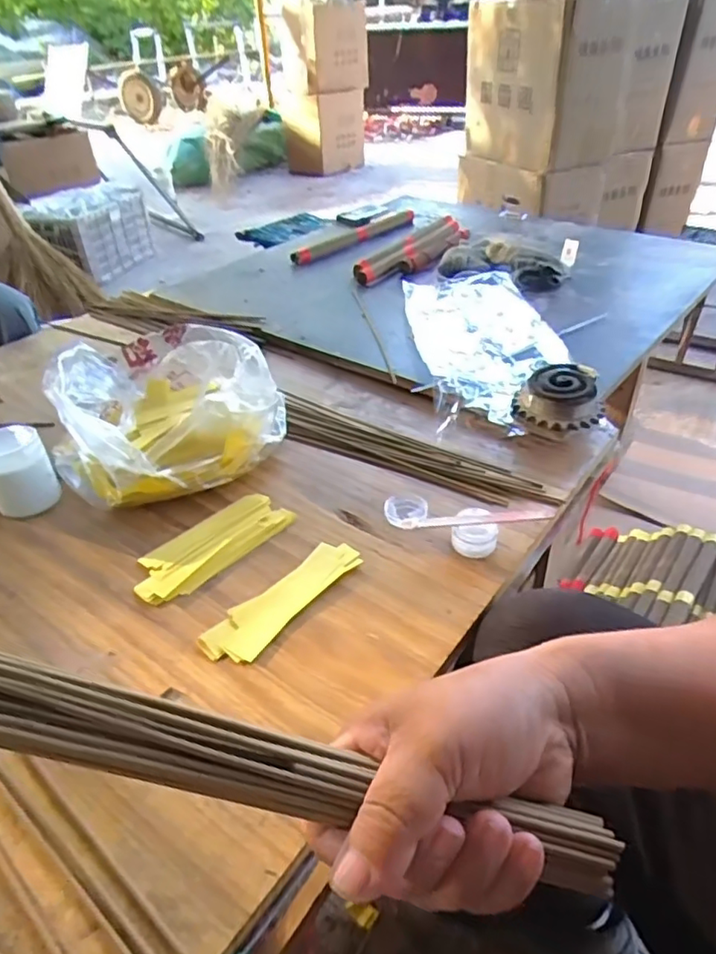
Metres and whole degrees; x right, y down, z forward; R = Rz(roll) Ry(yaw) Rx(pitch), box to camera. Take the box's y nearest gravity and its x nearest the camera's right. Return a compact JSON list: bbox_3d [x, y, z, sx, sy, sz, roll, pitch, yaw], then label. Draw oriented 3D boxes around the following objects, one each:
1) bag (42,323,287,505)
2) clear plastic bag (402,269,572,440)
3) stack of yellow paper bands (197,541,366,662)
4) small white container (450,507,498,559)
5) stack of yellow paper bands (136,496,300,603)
[{"bbox_3d":[-0.195,-0.071,0.605,0.220,0.085,0.225,-27,43,-28],"label":"bag"},{"bbox_3d":[0.155,-0.174,0.739,0.171,0.033,0.377,-4,37,-2],"label":"clear plastic bag"},{"bbox_3d":[-0.054,0.091,0.456,0.040,0.007,0.138,26,46,32],"label":"stack of yellow paper bands"},{"bbox_3d":[0.097,0.046,0.492,0.035,0.024,0.034,-2,37,1],"label":"small white container"},{"bbox_3d":[-0.124,0.056,0.505,0.060,0.005,0.137,29,47,34],"label":"stack of yellow paper bands"}]

